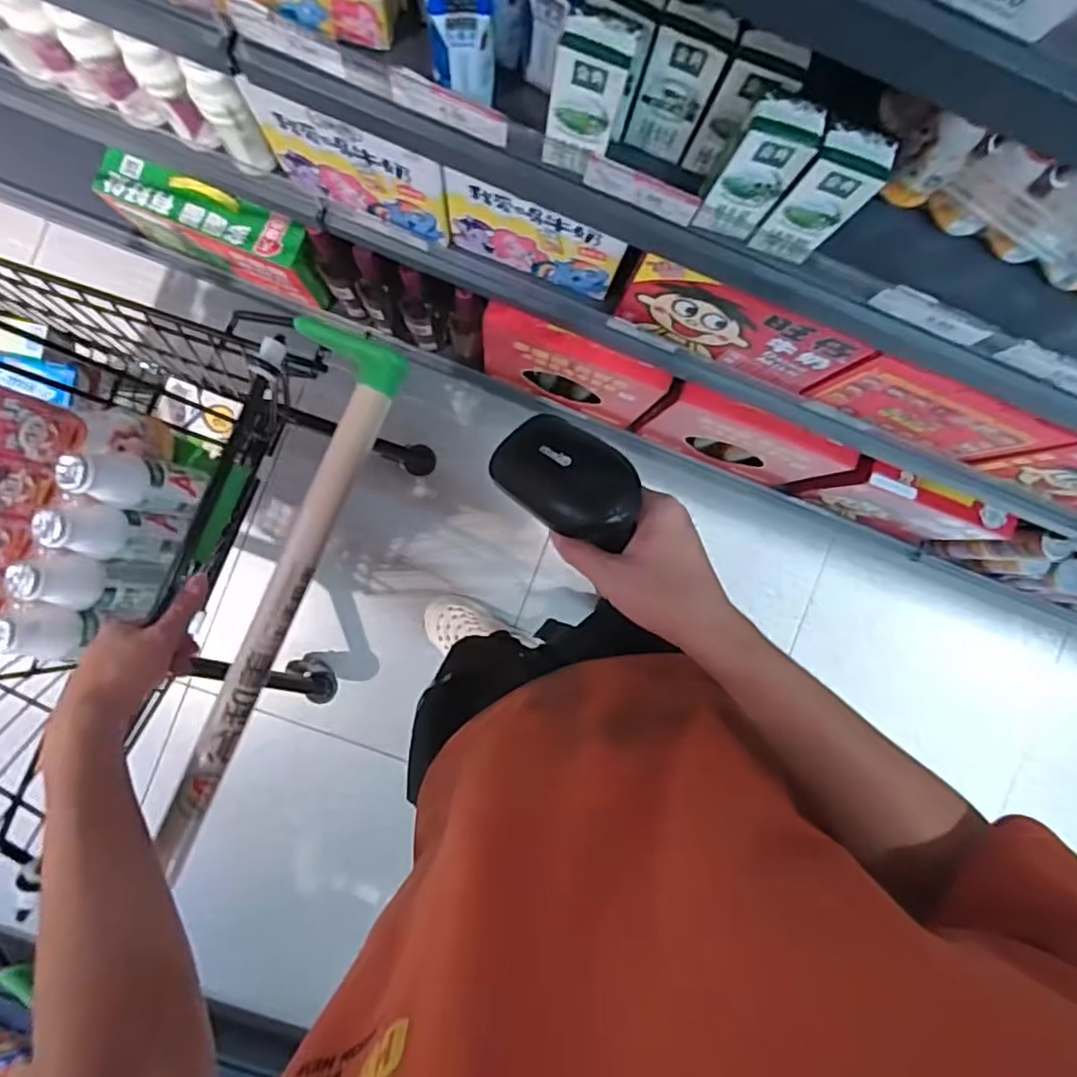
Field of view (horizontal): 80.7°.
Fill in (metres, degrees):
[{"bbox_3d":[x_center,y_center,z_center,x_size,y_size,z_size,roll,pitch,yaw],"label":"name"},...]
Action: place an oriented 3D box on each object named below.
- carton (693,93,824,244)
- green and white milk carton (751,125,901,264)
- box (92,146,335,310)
[{"bbox_3d":[0.177,-0.302,0.525,0.056,0.128,0.039,13,90,-3],"label":"carton"},{"bbox_3d":[0.231,-0.281,0.527,0.054,0.132,0.034,21,89,-3],"label":"green and white milk carton"},{"bbox_3d":[-0.526,-0.515,1.082,0.353,0.174,0.082,21,89,-3],"label":"box"}]

